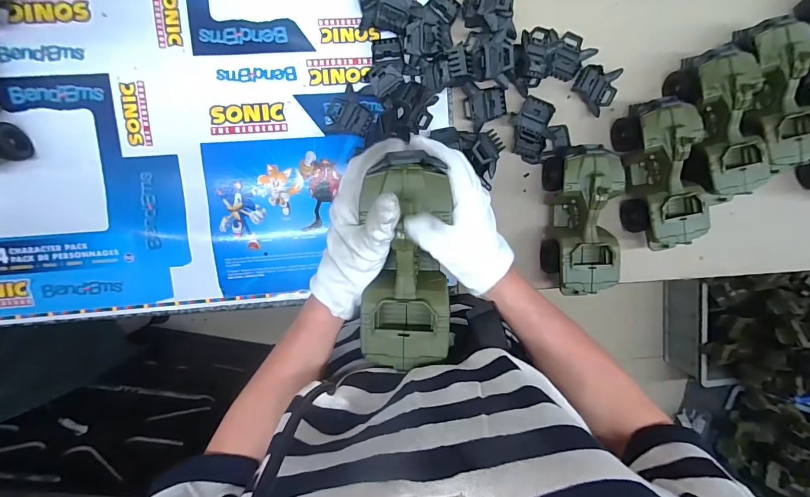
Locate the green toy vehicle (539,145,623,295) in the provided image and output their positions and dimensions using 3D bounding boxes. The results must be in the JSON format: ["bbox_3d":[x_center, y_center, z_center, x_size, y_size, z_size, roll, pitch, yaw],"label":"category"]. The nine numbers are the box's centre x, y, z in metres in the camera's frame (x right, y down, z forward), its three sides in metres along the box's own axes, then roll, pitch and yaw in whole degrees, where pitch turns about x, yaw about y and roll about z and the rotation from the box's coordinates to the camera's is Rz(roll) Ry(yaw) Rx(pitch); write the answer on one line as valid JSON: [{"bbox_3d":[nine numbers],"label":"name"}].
[{"bbox_3d":[0.234,-0.036,0.504,0.080,0.077,0.191,0,97,-4],"label":"green toy vehicle"}]

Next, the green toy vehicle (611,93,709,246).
[{"bbox_3d":[0.342,-0.096,0.505,0.083,0.076,0.195,-7,97,-4],"label":"green toy vehicle"}]

